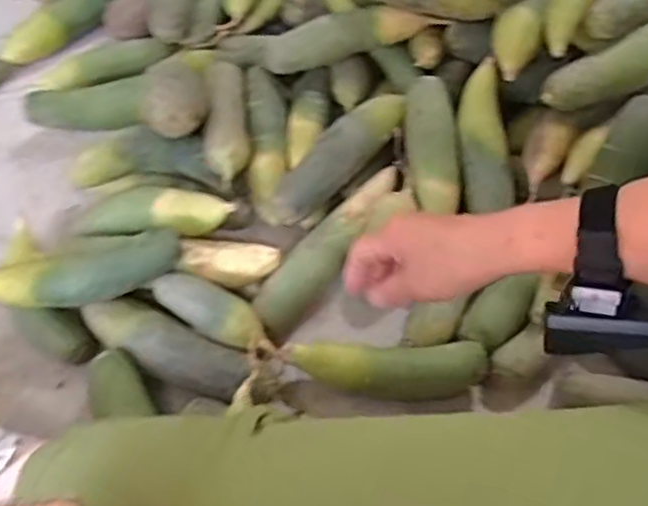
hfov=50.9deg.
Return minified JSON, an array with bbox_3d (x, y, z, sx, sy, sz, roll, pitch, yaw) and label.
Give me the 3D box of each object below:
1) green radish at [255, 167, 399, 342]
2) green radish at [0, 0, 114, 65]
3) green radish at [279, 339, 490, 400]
[{"bbox_3d":[0.003,-0.012,0.785,0.055,0.061,0.244,32,62,16],"label":"green radish"},{"bbox_3d":[-0.383,-0.361,1.043,0.238,0.073,0.054,-37,67,-22],"label":"green radish"},{"bbox_3d":[0.064,0.129,0.735,0.211,0.055,0.054,-1,58,-3],"label":"green radish"}]

